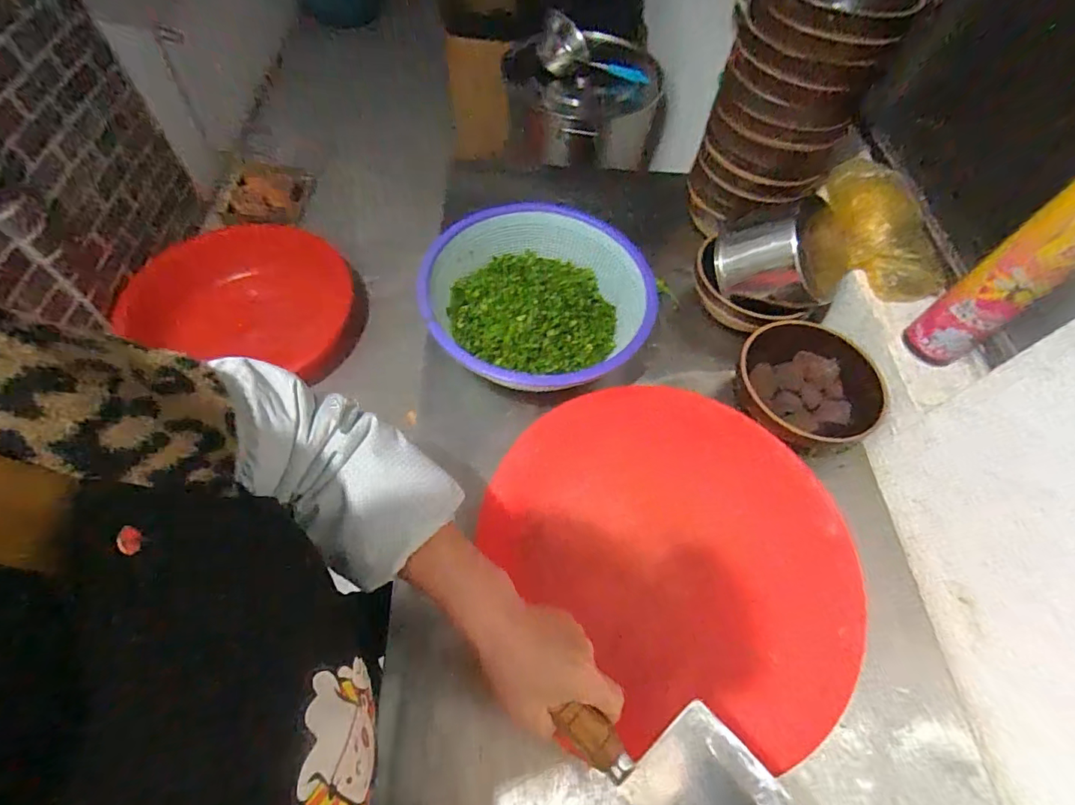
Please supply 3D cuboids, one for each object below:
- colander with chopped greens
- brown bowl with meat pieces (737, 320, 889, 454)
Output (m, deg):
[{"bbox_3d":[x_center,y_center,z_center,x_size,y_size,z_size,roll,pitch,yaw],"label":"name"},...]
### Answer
[{"bbox_3d":[0.000,-0.132,0.655,0.296,0.106,0.281,3,60,-3],"label":"colander with chopped greens"},{"bbox_3d":[0.360,-0.029,0.636,0.175,0.067,0.167,2,60,-3],"label":"brown bowl with meat pieces"}]

